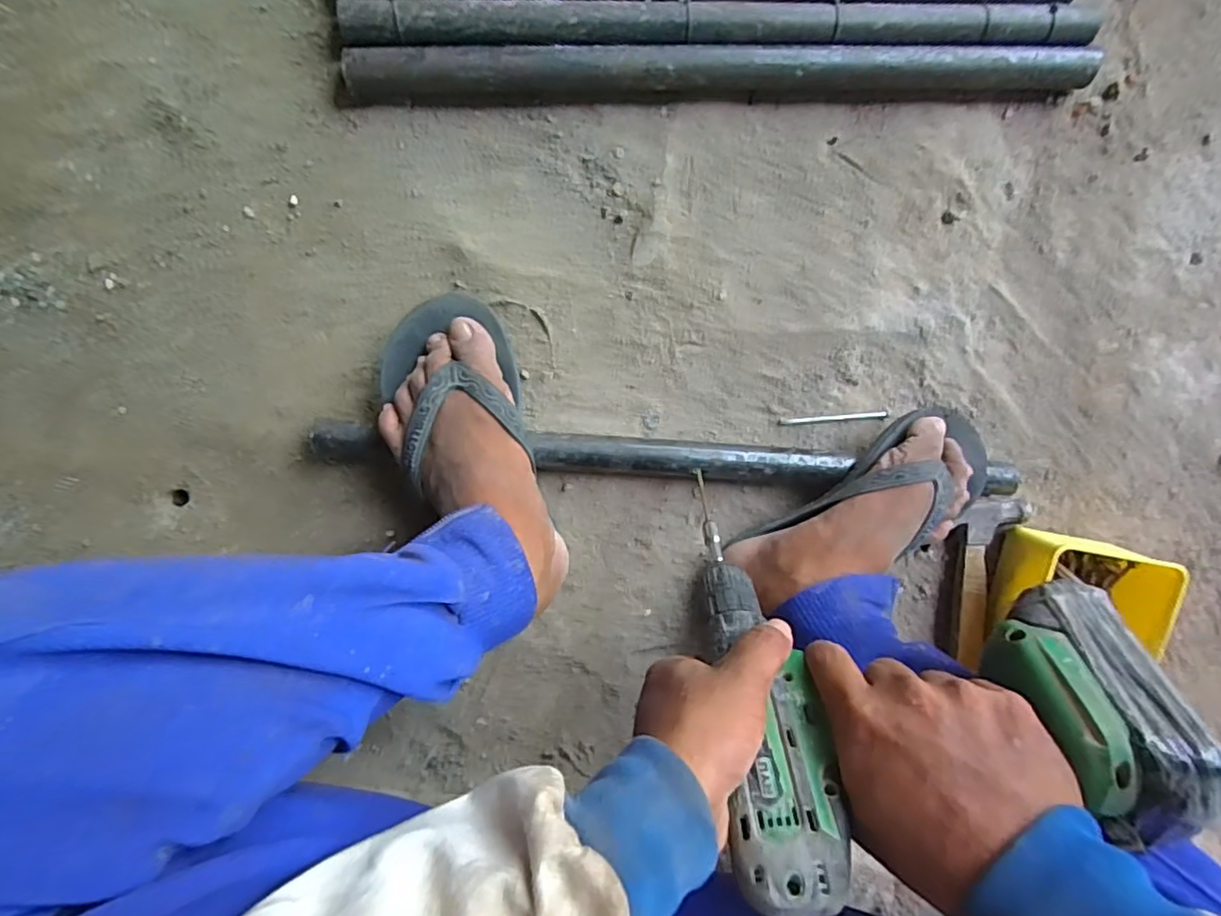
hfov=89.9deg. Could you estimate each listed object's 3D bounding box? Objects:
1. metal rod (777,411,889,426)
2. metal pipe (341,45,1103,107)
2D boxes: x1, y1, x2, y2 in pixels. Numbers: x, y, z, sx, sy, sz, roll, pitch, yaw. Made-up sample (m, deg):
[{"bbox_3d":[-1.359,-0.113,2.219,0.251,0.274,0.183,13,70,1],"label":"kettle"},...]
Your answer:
[{"bbox_3d":[0.198,-0.035,0.545,0.097,0.008,0.006,-4,96,-4],"label":"metal rod"},{"bbox_3d":[0.096,-0.307,0.492,0.589,0.035,0.033,-3,96,-4],"label":"metal pipe"}]

